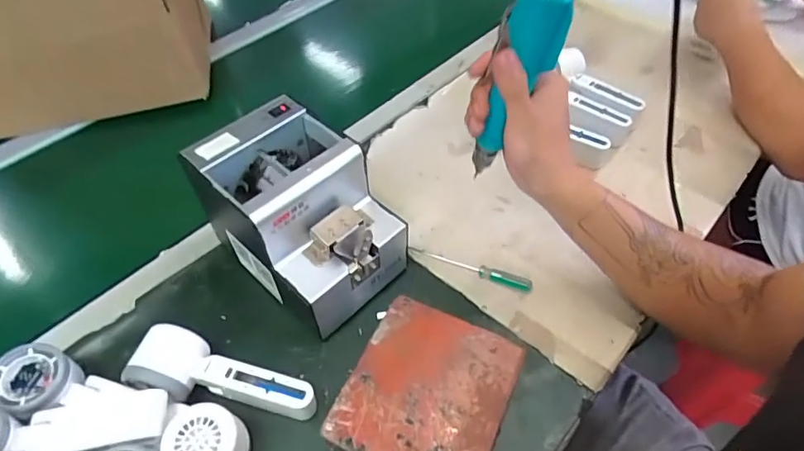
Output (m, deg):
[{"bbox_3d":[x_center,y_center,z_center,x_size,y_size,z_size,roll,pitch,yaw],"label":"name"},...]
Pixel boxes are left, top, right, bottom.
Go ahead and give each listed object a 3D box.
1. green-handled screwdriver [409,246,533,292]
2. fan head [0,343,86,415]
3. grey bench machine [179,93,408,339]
[{"bbox_3d":[0.073,0.046,0.527,0.137,0.011,0.017,17,54,16],"label":"green-handled screwdriver"},{"bbox_3d":[-0.320,0.136,0.423,0.056,0.035,0.056,-1,51,1],"label":"fan head"},{"bbox_3d":[-0.097,-0.006,0.487,0.168,0.152,0.124,37,61,28],"label":"grey bench machine"}]

